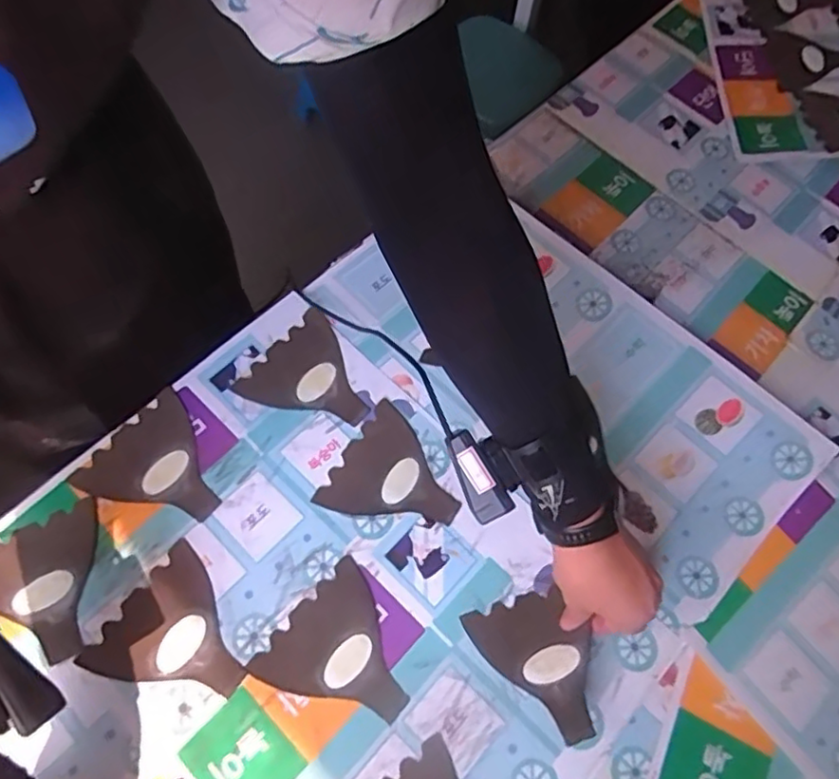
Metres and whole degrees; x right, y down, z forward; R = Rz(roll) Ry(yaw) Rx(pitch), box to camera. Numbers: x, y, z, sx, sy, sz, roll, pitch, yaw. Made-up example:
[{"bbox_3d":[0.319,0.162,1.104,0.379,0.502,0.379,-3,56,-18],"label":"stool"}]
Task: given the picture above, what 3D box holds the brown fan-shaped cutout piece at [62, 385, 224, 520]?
[{"bbox_3d":[-0.247,0.078,0.592,0.122,0.006,0.114,43,69,14],"label":"brown fan-shaped cutout piece"}]

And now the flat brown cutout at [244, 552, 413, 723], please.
[{"bbox_3d":[-0.062,0.228,0.533,0.121,0.004,0.118,38,68,12],"label":"flat brown cutout"}]

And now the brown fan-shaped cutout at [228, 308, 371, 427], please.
[{"bbox_3d":[-0.108,-0.006,0.641,0.121,0.006,0.116,40,69,11],"label":"brown fan-shaped cutout"}]

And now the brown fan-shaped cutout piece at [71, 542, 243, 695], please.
[{"bbox_3d":[-0.203,0.214,0.535,0.119,0.004,0.114,35,66,9],"label":"brown fan-shaped cutout piece"}]

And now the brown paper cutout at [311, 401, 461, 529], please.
[{"bbox_3d":[-0.019,0.088,0.605,0.119,0.004,0.117,31,67,9],"label":"brown paper cutout"}]

